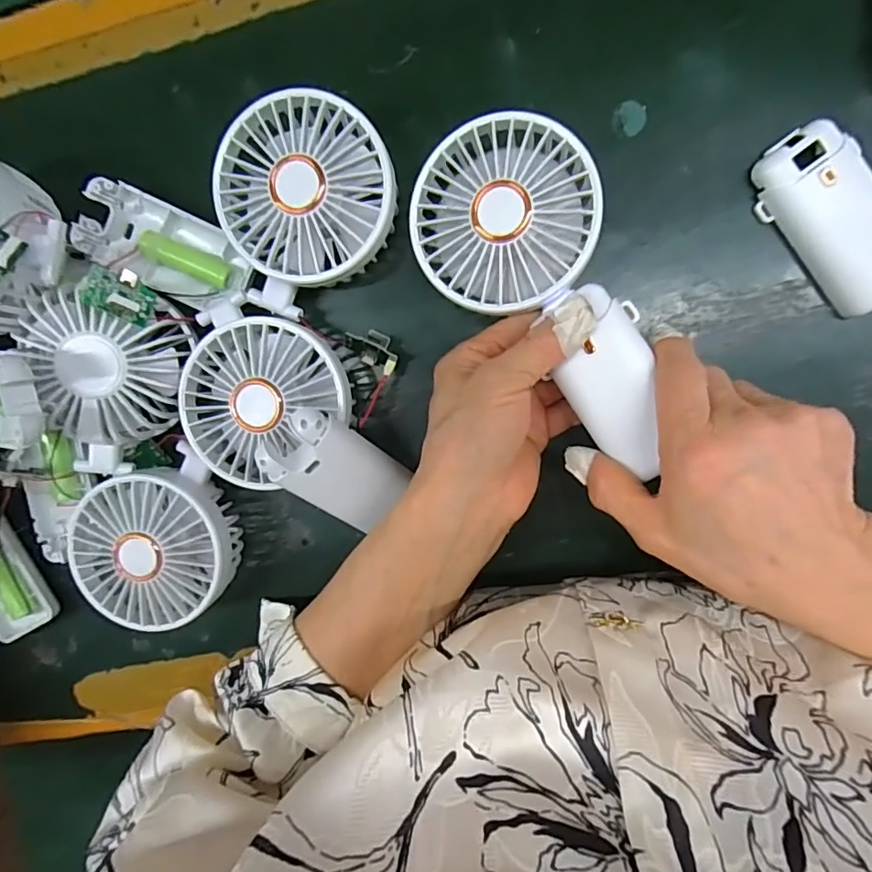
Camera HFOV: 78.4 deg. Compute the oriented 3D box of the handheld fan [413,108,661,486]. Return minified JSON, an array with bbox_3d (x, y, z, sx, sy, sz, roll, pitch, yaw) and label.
[{"bbox_3d":[0.055,-0.063,0.255,0.081,0.033,0.171,-30,90,9],"label":"handheld fan"}]

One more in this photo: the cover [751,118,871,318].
[{"bbox_3d":[0.199,-0.108,0.263,0.046,0.014,0.093,-39,90,9],"label":"cover"}]

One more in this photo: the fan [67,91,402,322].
[{"bbox_3d":[-0.103,-0.107,0.277,0.173,0.049,0.092,-14,93,8],"label":"fan"}]

